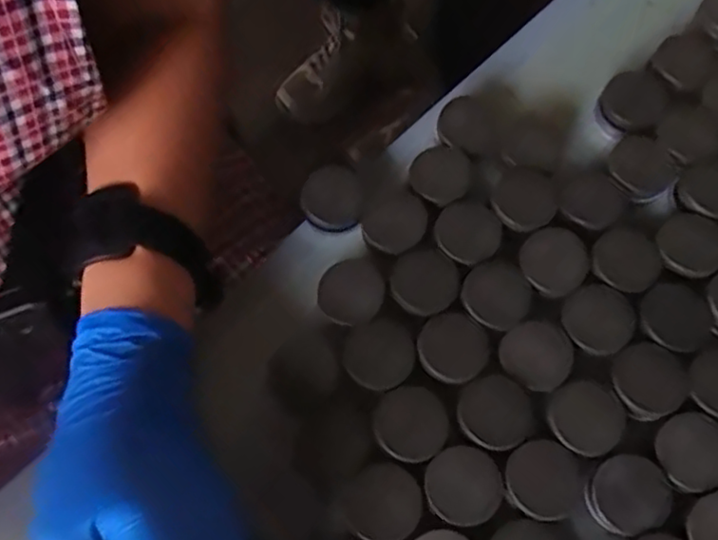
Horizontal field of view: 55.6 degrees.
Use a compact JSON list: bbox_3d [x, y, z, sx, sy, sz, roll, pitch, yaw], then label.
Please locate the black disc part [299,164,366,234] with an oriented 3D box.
[{"bbox_3d":[-0.013,-0.038,0.350,0.032,0.009,0.035,0,67,2],"label":"black disc part"}]

